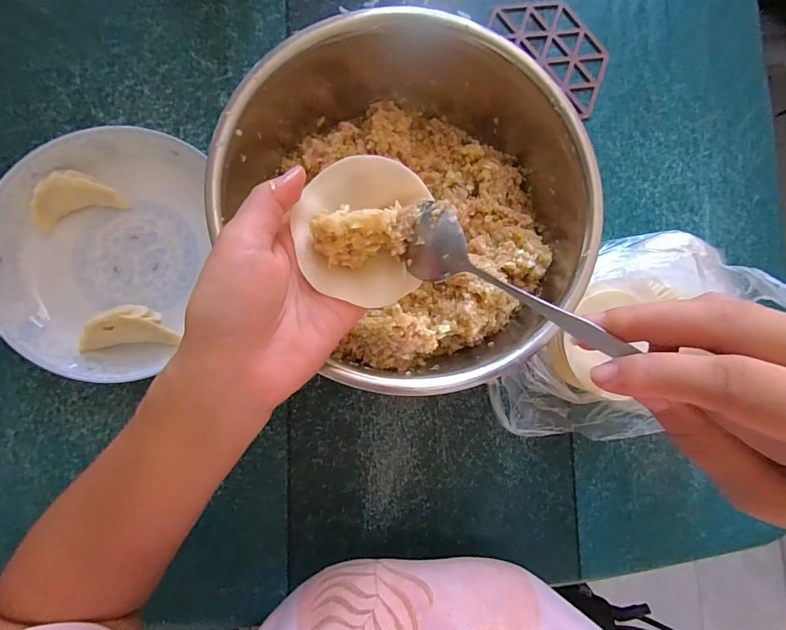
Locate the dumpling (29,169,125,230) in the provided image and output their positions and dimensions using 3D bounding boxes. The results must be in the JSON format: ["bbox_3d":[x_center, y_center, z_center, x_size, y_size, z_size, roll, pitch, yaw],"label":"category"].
[{"bbox_3d":[-0.257,-0.095,0.326,0.064,0.024,0.033,-21,87,-7],"label":"dumpling"}]

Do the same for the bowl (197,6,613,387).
[{"bbox_3d":[0.010,-0.080,0.320,0.250,0.111,0.234,1,84,-5],"label":"bowl"}]

